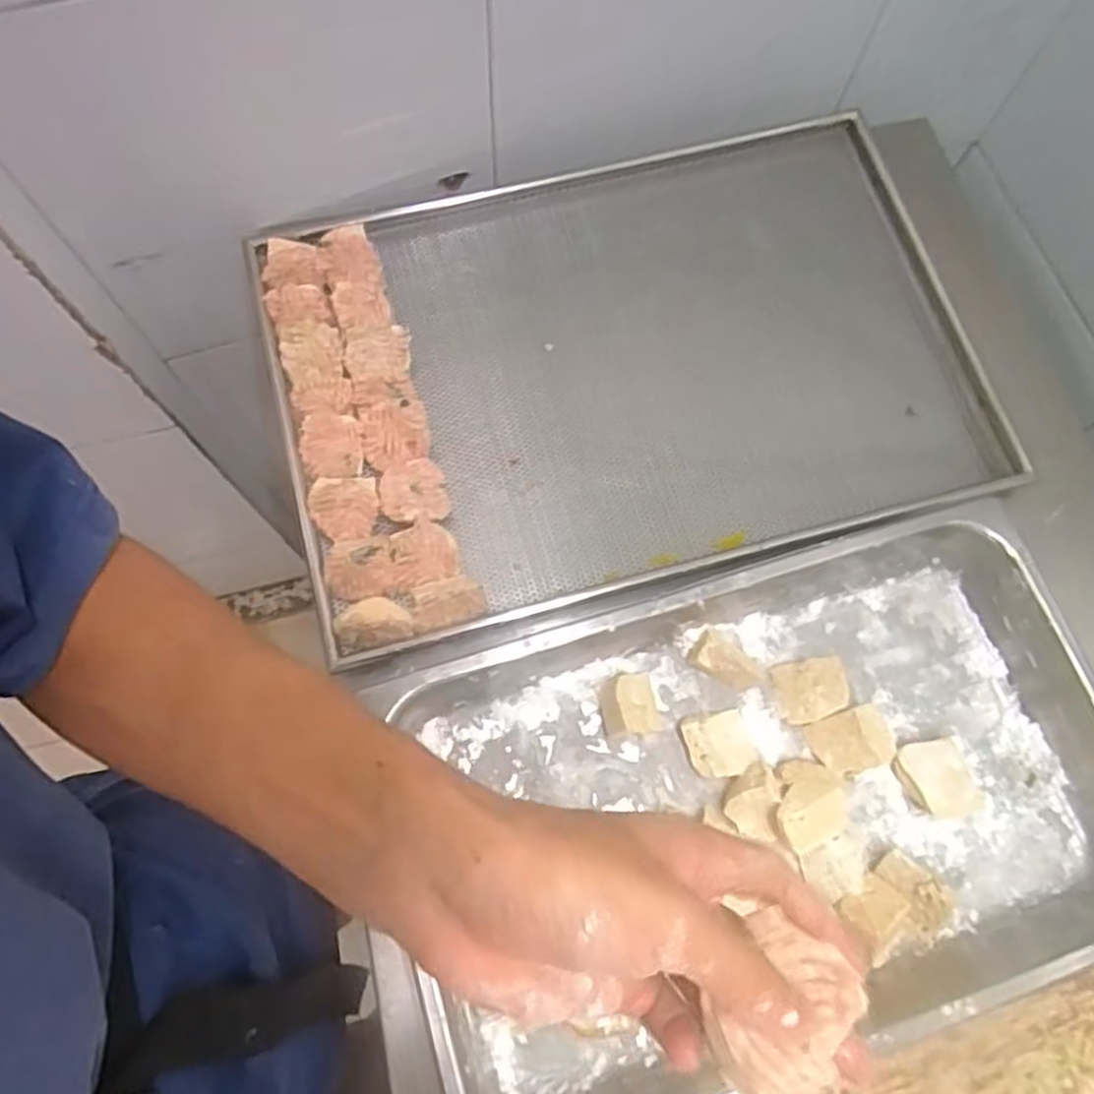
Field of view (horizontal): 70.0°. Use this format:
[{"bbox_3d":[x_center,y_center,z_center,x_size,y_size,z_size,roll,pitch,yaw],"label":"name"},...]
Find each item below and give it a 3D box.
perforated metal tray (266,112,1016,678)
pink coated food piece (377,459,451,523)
[{"bbox_3d":[0.075,-0.161,0.692,0.605,0.054,0.404,-14,72,-9],"label":"perforated metal tray"},{"bbox_3d":[-0.108,-0.042,0.637,0.053,0.035,0.058,-15,73,-7],"label":"pink coated food piece"}]

